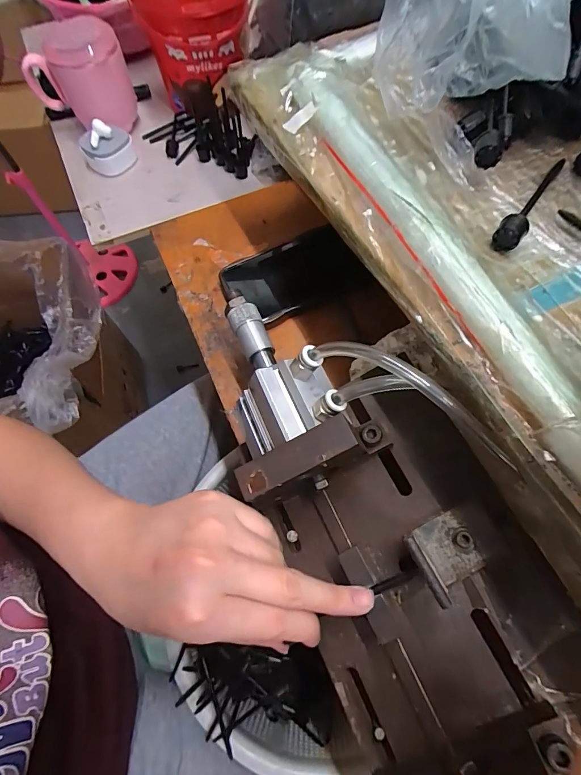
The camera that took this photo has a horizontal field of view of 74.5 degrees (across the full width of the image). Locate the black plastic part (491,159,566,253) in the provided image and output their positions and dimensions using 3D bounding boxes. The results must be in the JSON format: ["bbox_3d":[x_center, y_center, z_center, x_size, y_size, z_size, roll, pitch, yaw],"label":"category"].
[{"bbox_3d":[0.145,-0.112,0.225,0.014,0.013,0.086,36,72,15],"label":"black plastic part"}]

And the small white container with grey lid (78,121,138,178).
[{"bbox_3d":[-0.213,-0.279,0.447,0.057,0.045,0.047,-23,67,-9],"label":"small white container with grey lid"}]

